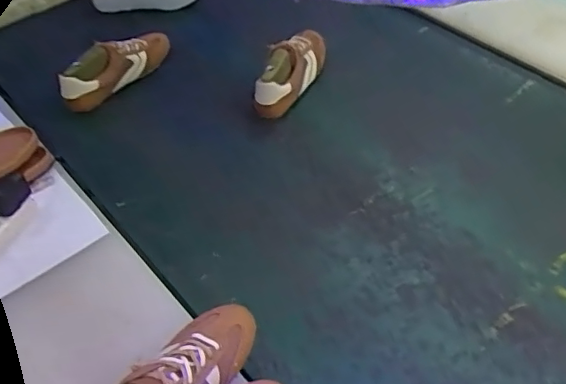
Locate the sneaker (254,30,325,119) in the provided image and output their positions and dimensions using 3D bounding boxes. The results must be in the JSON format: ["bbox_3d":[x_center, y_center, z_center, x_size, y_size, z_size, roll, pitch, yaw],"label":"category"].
[{"bbox_3d":[0.025,-0.254,1.130,0.074,0.112,0.266,17,51,18],"label":"sneaker"}]

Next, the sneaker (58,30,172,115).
[{"bbox_3d":[-0.340,-0.272,1.144,0.072,0.086,0.252,24,53,22],"label":"sneaker"}]

